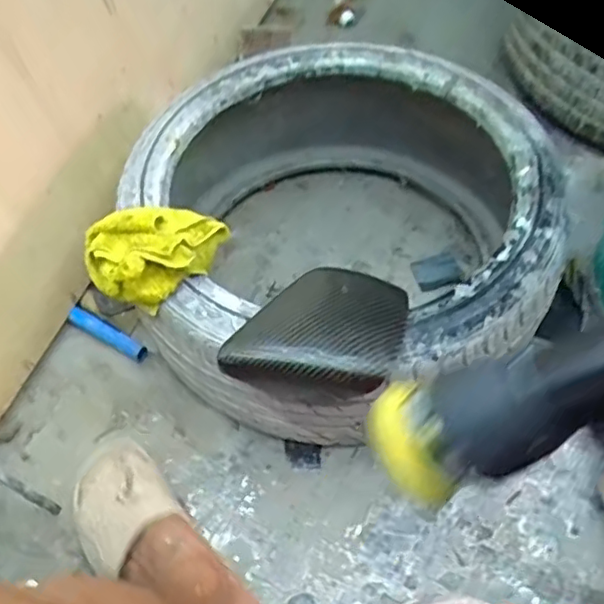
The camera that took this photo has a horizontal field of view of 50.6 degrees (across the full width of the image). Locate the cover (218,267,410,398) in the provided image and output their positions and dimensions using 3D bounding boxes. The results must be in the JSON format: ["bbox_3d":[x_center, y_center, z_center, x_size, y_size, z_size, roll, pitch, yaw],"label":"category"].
[{"bbox_3d":[0.026,0.026,0.706,0.167,0.067,0.186,18,58,12],"label":"cover"}]

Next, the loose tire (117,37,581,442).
[{"bbox_3d":[0.043,-0.093,0.895,0.572,0.276,0.557,0,56,1],"label":"loose tire"}]

